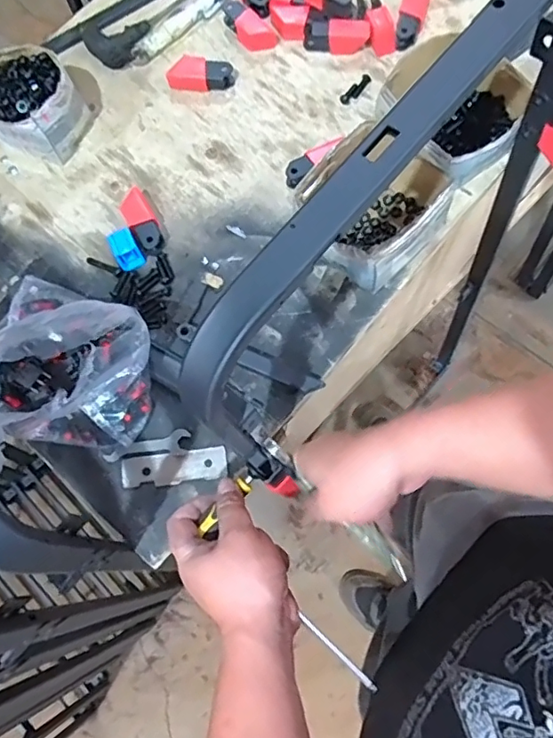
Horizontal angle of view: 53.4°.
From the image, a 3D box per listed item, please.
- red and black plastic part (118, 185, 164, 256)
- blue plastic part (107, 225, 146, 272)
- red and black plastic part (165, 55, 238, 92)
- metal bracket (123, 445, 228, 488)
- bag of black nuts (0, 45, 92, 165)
[{"bbox_3d":[-0.168,-0.184,0.685,0.034,0.026,0.085,-29,73,-7],"label":"red and black plastic part"},{"bbox_3d":[-0.184,-0.145,0.673,0.030,0.031,0.040,-28,76,-4],"label":"blue plastic part"},{"bbox_3d":[-0.101,-0.396,0.742,0.088,0.034,0.030,-1,75,3],"label":"red and black plastic part"},{"bbox_3d":[-0.113,0.110,0.610,0.115,0.009,0.034,-7,72,-1],"label":"metal bracket"},{"bbox_3d":[-0.316,-0.342,0.712,0.133,0.073,0.114,30,78,11],"label":"bag of black nuts"}]

